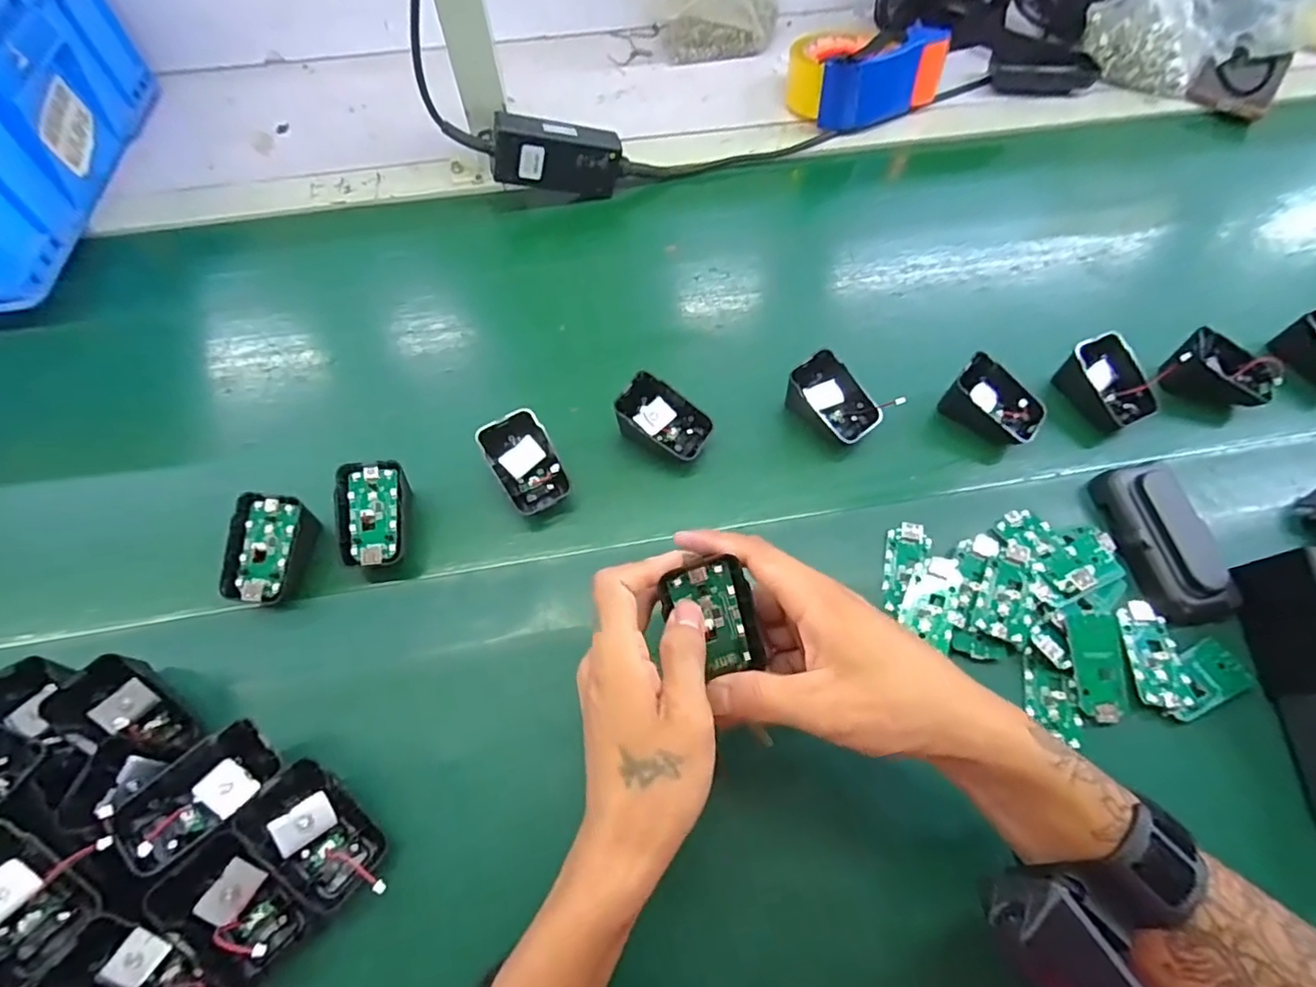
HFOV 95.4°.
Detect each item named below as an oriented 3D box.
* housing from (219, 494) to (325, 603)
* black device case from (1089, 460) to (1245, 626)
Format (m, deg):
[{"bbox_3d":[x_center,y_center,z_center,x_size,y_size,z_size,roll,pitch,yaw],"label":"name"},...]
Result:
[{"bbox_3d":[-0.256,0.038,0.390,0.040,0.034,0.064,5,61,3],"label":"housing"},{"bbox_3d":[0.336,0.031,0.397,0.047,0.031,0.106,-6,61,-3],"label":"black device case"}]

